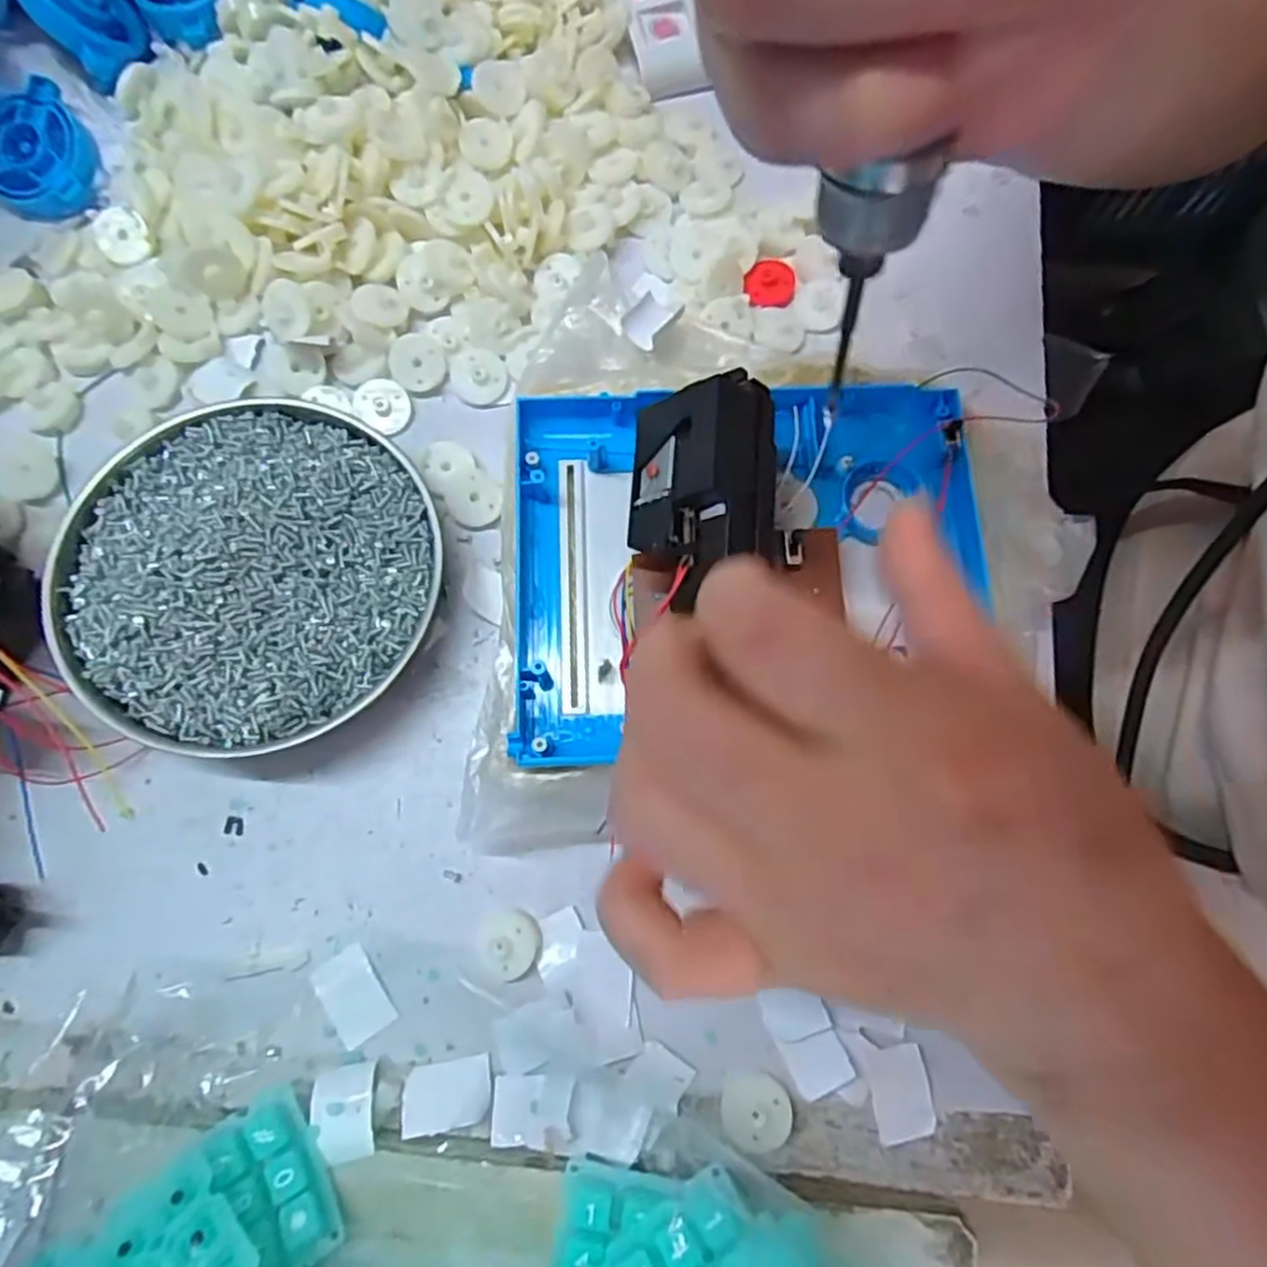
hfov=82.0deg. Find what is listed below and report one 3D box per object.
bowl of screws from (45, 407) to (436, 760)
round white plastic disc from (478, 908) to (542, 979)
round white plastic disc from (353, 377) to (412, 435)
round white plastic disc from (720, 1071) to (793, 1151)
[{"bbox_3d":[-0.140,-0.023,0.273,0.130,0.031,0.132,0,76,-1],"label":"bowl of screws"},{"bbox_3d":[-0.044,0.110,0.258,0.022,0.007,0.022,0,76,-1],"label":"round white plastic disc"},{"bbox_3d":[-0.106,-0.096,0.307,0.021,0.006,0.022,0,76,-1],"label":"round white plastic disc"},{"bbox_3d":[0.042,0.161,0.246,0.024,0.005,0.022,0,76,-1],"label":"round white plastic disc"}]

